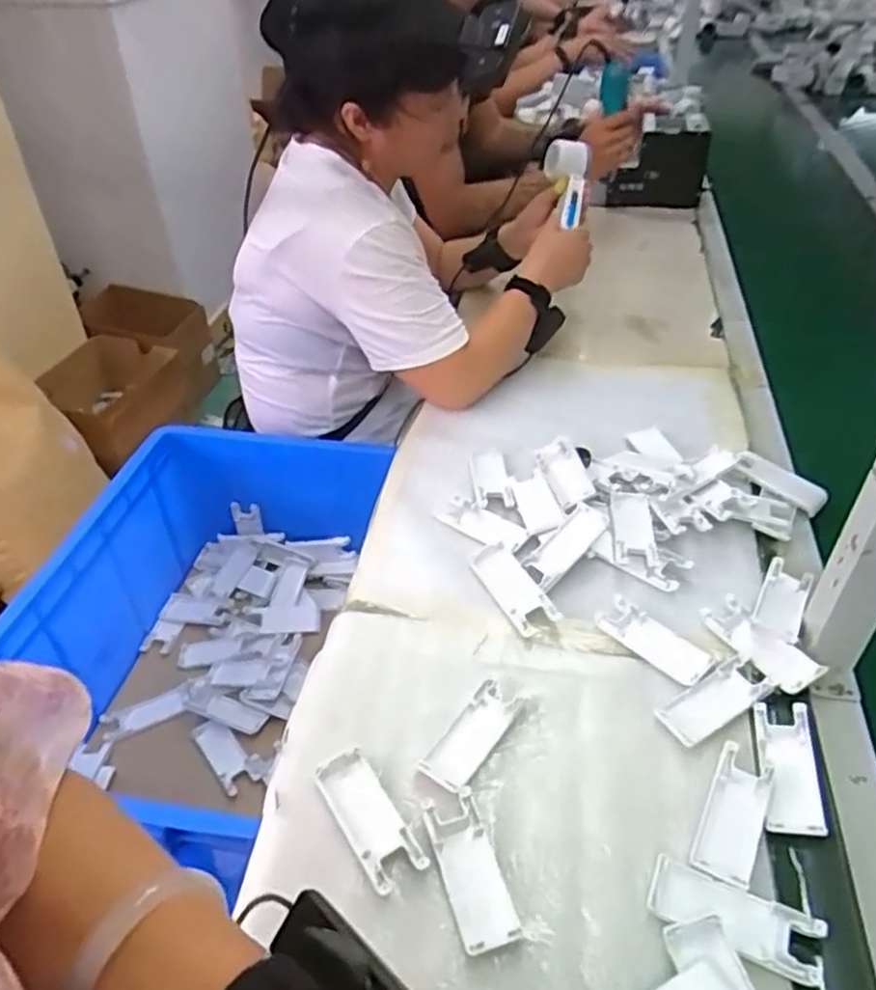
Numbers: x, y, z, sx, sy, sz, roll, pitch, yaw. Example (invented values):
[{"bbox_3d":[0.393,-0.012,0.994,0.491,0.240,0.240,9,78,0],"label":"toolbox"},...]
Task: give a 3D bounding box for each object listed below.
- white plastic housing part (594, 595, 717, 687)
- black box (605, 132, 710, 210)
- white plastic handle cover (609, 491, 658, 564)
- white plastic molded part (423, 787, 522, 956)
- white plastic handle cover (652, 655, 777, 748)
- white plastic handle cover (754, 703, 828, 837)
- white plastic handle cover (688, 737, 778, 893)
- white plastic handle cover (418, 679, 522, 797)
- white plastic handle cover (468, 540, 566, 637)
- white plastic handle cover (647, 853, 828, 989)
[{"bbox_3d":[0.191,0.128,0.643,0.044,0.010,0.100,-32,50,-31],"label":"white plastic housing part"},{"bbox_3d":[0.433,-0.635,1.432,0.183,0.125,0.054,5,42,7],"label":"black box"},{"bbox_3d":[0.197,0.033,0.743,0.041,0.014,0.094,3,41,5],"label":"white plastic handle cover"},{"bbox_3d":[0.022,0.258,0.501,0.038,0.011,0.102,-13,43,-13],"label":"white plastic molded part"},{"bbox_3d":[0.226,0.168,0.596,0.099,0.006,0.044,-24,46,-24],"label":"white plastic handle cover"},{"bbox_3d":[0.268,0.205,0.552,0.041,0.010,0.106,8,42,11],"label":"white plastic handle cover"},{"bbox_3d":[0.215,0.230,0.526,0.040,0.005,0.105,20,46,23],"label":"white plastic handle cover"},{"bbox_3d":[0.029,0.189,0.573,0.037,0.008,0.098,24,47,26],"label":"white plastic handle cover"},{"bbox_3d":[0.069,0.087,0.684,0.041,0.010,0.104,-21,45,-21],"label":"white plastic handle cover"},{"bbox_3d":[0.192,0.274,0.470,0.104,0.010,0.039,15,44,18],"label":"white plastic handle cover"}]

